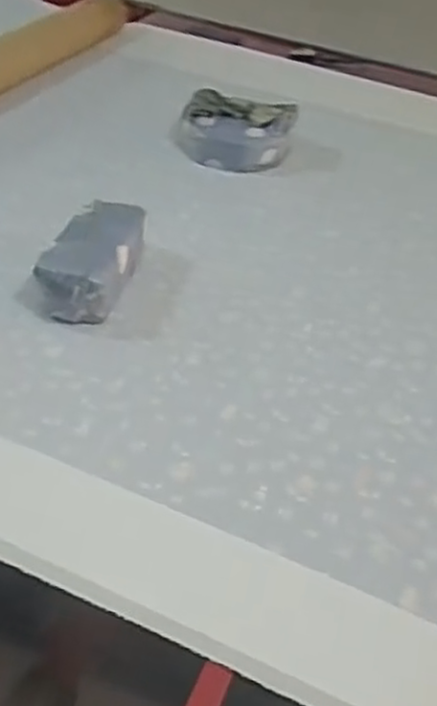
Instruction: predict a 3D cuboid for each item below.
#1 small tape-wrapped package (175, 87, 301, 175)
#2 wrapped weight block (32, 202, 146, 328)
[{"bbox_3d":[0.035,-0.453,1.491,0.252,0.104,0.186,9,40,1],"label":"small tape-wrapped package"},{"bbox_3d":[-0.190,-0.144,1.100,0.112,0.097,0.242,14,41,7],"label":"wrapped weight block"}]

